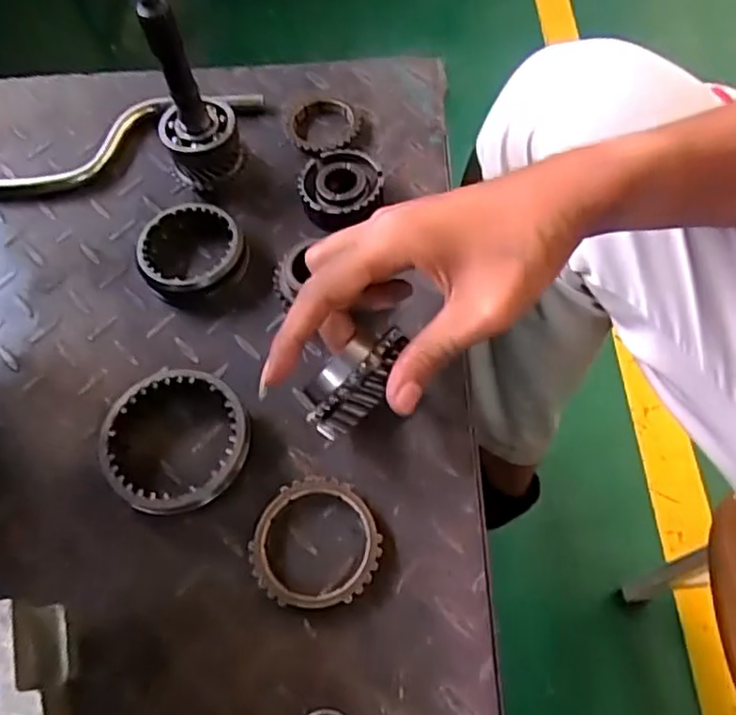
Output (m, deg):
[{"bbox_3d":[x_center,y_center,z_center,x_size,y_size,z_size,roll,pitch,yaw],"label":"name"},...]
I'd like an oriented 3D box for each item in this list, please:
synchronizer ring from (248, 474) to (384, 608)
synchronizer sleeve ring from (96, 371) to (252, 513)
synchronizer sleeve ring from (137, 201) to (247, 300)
[{"bbox_3d":[-0.026,0.096,0.344,0.067,0.011,0.066,-1,61,2],"label":"synchronizer ring"},{"bbox_3d":[-0.106,0.049,0.370,0.084,0.023,0.080,-1,61,2],"label":"synchronizer sleeve ring"},{"bbox_3d":[-0.115,-0.070,0.434,0.069,0.024,0.069,-1,61,2],"label":"synchronizer sleeve ring"}]

